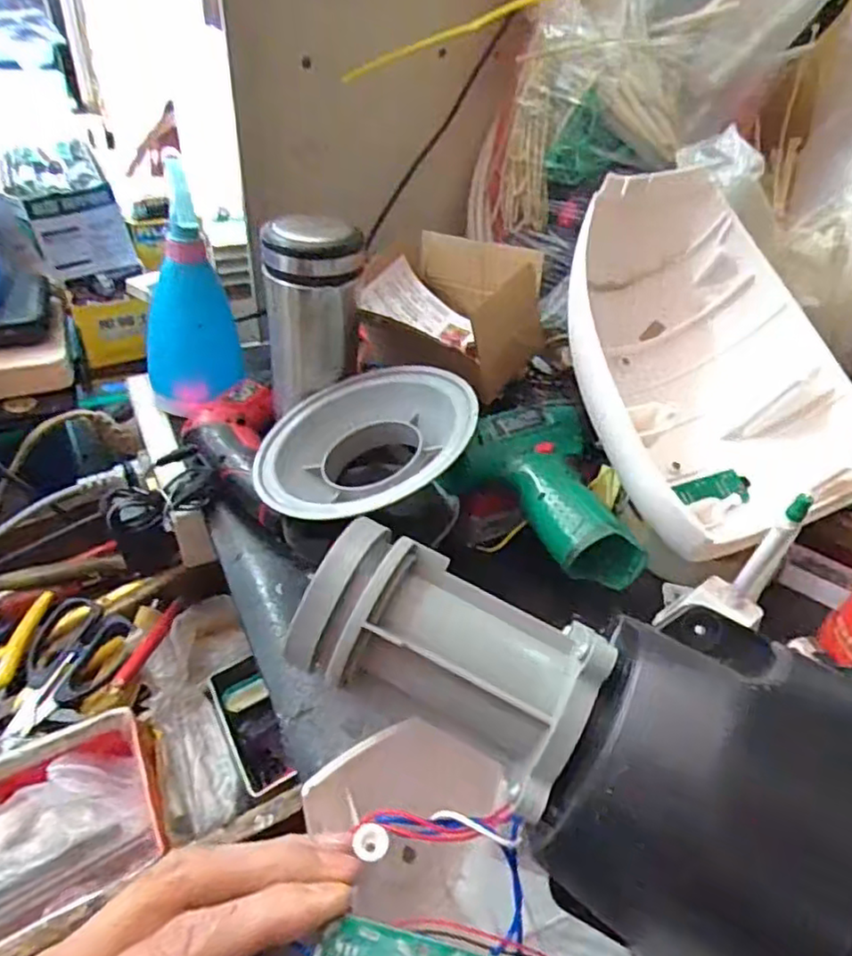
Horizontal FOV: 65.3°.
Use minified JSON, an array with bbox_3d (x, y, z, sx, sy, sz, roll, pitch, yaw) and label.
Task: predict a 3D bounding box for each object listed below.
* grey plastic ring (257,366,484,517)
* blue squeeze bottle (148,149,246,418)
[{"bbox_3d":[-0.038,-0.023,0.464,0.148,0.065,0.148,-11,52,15],"label":"grey plastic ring"},{"bbox_3d":[-0.200,-0.154,0.543,0.078,0.158,0.075,-8,42,-15],"label":"blue squeeze bottle"}]

